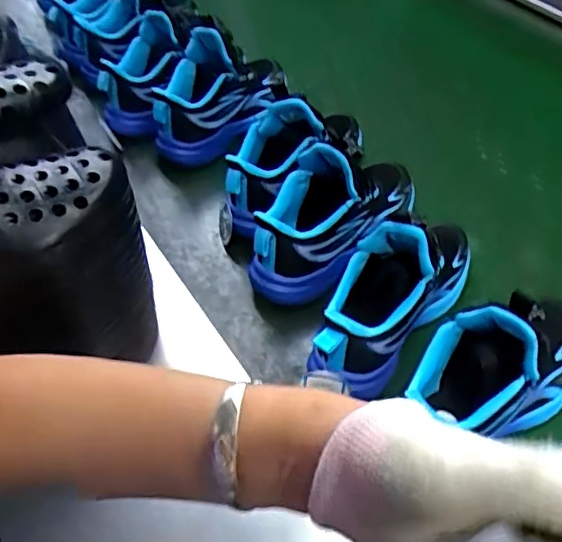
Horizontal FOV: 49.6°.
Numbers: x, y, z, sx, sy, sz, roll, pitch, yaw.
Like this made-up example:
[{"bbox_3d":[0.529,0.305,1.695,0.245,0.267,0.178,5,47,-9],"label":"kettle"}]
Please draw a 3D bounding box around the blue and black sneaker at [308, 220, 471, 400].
[{"bbox_3d":[0.110,0.008,0.556,0.080,0.137,0.213,29,59,20],"label":"blue and black sneaker"}]

